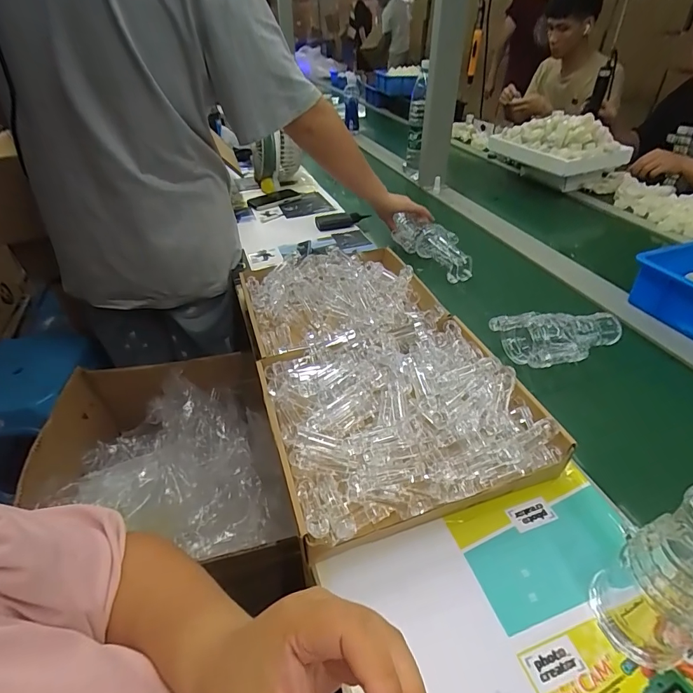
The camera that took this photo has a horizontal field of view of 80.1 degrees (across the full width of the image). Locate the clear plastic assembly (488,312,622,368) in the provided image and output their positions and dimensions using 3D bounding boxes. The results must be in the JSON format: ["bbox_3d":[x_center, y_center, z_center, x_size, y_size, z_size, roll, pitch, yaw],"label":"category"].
[{"bbox_3d":[0.346,-0.018,0.651,0.190,0.047,0.118,-8,40,-6],"label":"clear plastic assembly"}]

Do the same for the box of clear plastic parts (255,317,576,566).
[{"bbox_3d":[0.064,0.082,0.523,0.312,0.077,0.273,-12,40,-11],"label":"box of clear plastic parts"}]

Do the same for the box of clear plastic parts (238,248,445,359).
[{"bbox_3d":[-0.010,-0.069,0.714,0.307,0.084,0.296,-13,40,-12],"label":"box of clear plastic parts"}]

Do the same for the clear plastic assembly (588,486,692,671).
[{"bbox_3d":[0.260,0.180,0.318,0.064,0.174,0.081,-17,42,-17],"label":"clear plastic assembly"}]

